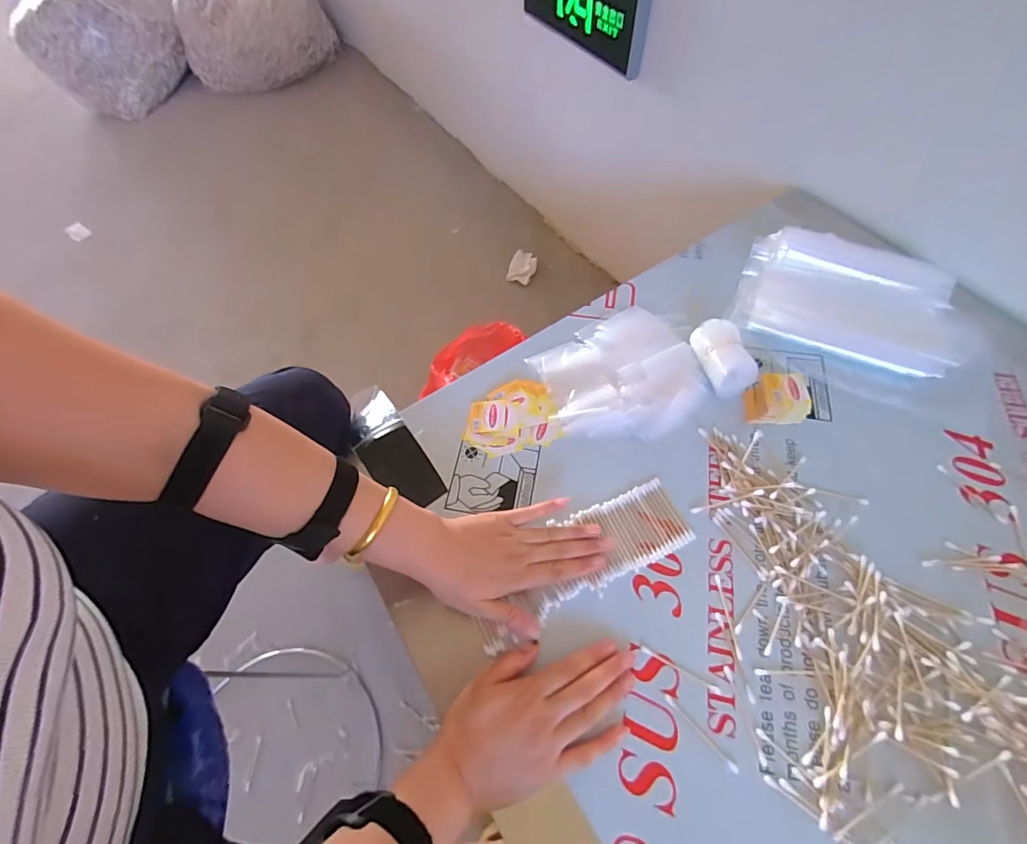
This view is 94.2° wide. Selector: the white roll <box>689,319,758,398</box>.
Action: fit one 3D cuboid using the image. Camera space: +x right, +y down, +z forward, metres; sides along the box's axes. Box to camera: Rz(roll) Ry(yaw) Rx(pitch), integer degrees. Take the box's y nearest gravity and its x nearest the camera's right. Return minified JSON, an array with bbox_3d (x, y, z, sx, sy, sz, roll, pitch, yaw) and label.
[{"bbox_3d":[0.245,-0.078,0.550,0.053,0.033,0.085,-16,61,-6],"label":"white roll"}]

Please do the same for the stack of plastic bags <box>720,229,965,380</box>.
[{"bbox_3d":[0.413,-0.153,0.594,0.244,0.027,0.161,20,75,13],"label":"stack of plastic bags"}]

